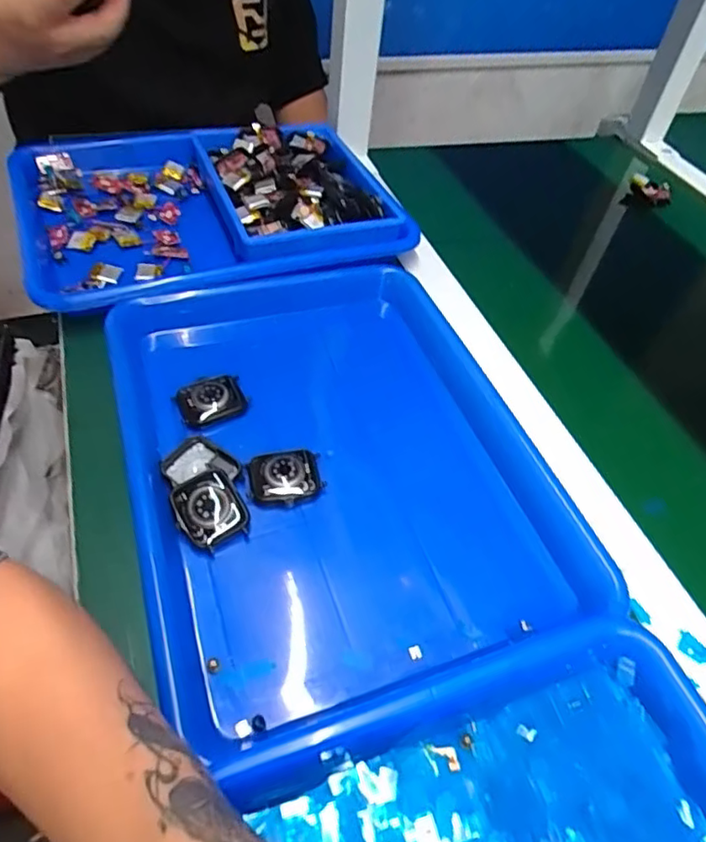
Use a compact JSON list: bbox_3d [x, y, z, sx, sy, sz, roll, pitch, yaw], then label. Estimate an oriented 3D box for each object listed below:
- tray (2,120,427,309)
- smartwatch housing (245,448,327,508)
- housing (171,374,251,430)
[{"bbox_3d":[-0.138,-0.209,0.539,0.332,0.041,0.261,-15,53,-19],"label":"tray"},{"bbox_3d":[-0.043,0.036,0.361,0.046,0.012,0.034,-9,52,-14],"label":"smartwatch housing"},{"bbox_3d":[-0.099,-0.015,0.400,0.046,0.012,0.037,-26,65,-15],"label":"housing"}]

